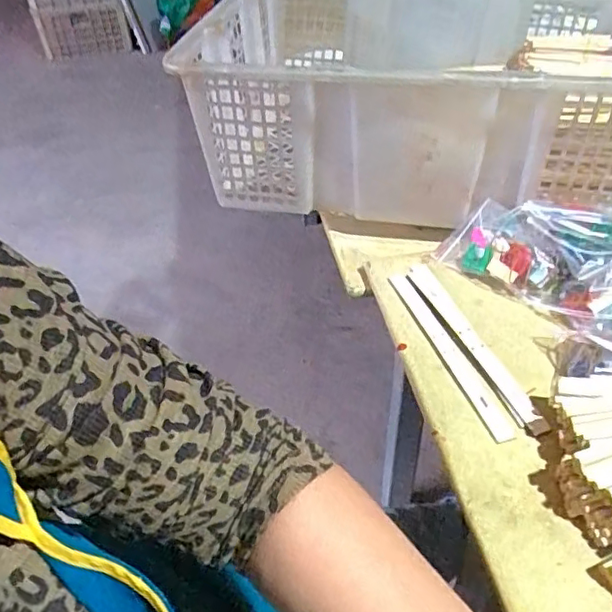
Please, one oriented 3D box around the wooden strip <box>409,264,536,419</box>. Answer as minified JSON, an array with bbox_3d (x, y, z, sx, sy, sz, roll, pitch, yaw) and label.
[{"bbox_3d":[0.139,0.023,0.500,0.022,0.007,0.190,-19,47,-12],"label":"wooden strip"}]

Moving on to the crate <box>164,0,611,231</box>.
[{"bbox_3d":[0.140,-0.261,0.683,0.456,0.160,0.409,9,43,13],"label":"crate"}]

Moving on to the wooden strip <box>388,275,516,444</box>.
[{"bbox_3d":[0.117,0.034,0.489,0.017,0.006,0.194,-13,43,-11],"label":"wooden strip"}]

